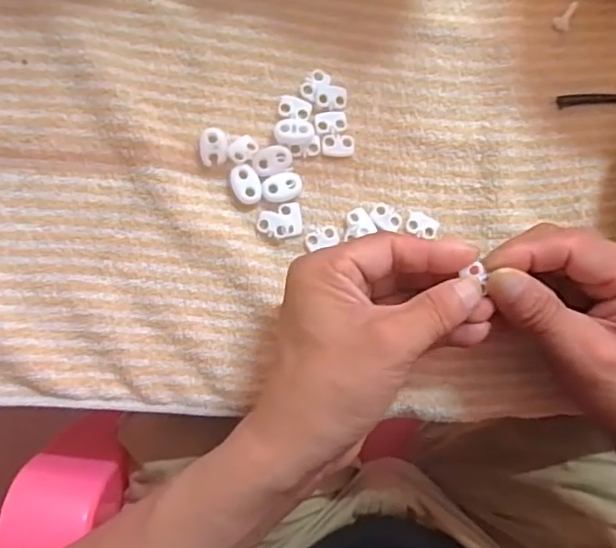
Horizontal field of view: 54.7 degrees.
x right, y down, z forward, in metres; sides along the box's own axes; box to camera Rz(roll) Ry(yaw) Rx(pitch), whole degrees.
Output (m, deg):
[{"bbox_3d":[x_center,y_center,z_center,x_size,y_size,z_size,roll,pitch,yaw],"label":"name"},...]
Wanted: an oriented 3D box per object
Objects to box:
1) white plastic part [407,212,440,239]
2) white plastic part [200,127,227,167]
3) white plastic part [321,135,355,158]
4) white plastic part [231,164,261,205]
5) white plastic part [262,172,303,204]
[{"bbox_3d":[0.066,-0.028,0.341,0.019,0.004,0.012,24,85,-5],"label":"white plastic part"},{"bbox_3d":[-0.052,-0.071,0.326,0.014,0.005,0.021,1,87,-7],"label":"white plastic part"},{"bbox_3d":[0.017,-0.073,0.337,0.019,0.004,0.012,-3,88,-7],"label":"white plastic part"},{"bbox_3d":[-0.033,-0.049,0.326,0.014,0.004,0.021,-26,91,-8],"label":"white plastic part"},{"bbox_3d":[-0.014,-0.048,0.330,0.022,0.004,0.015,-15,89,-7],"label":"white plastic part"}]

